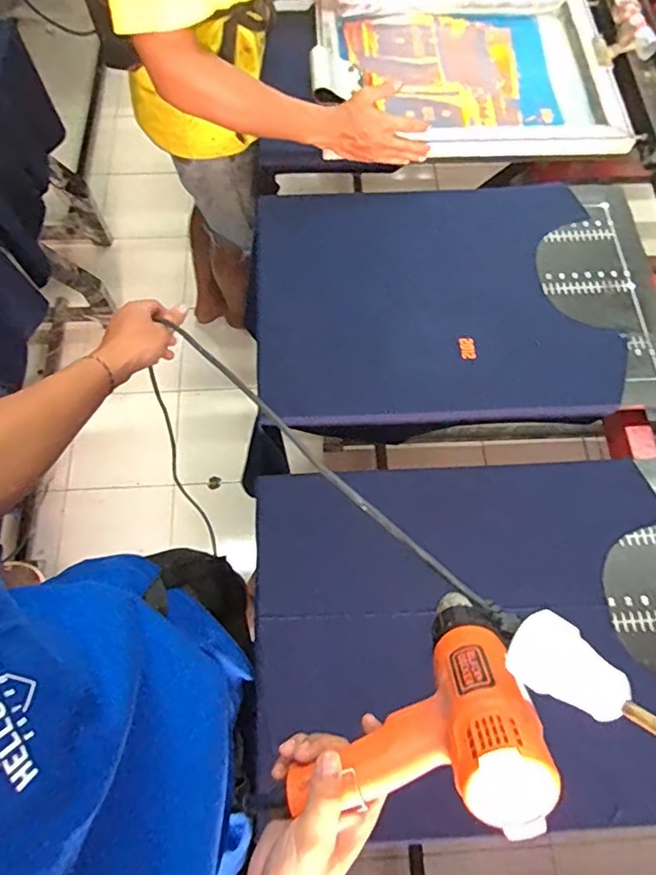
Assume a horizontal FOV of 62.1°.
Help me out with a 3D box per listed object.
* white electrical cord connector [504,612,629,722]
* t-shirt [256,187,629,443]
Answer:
[{"bbox_3d":[0.155,0.150,0.354,0.068,0.036,0.047,42,99,31],"label":"white electrical cord connector"},{"bbox_3d":[0.151,-0.202,0.815,0.502,0.068,0.398,-4,67,-3],"label":"t-shirt"}]

